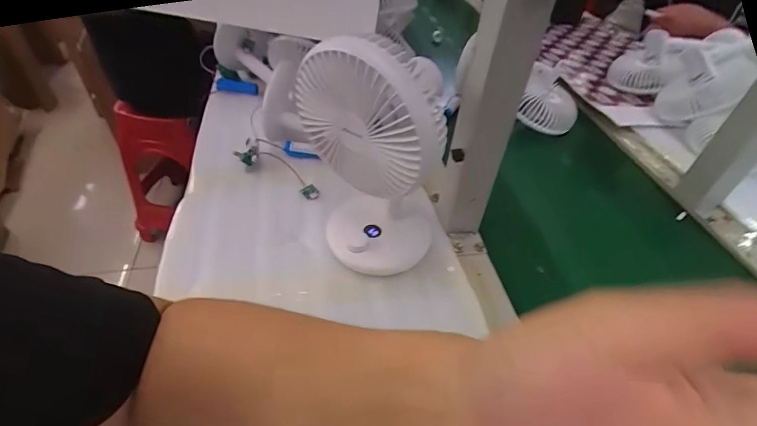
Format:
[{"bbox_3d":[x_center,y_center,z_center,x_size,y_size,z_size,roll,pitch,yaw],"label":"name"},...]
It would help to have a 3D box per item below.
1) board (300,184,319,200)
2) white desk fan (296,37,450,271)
[{"bbox_3d":[-0.084,-0.025,0.496,0.019,0.007,0.024,-24,52,-25],"label":"board"},{"bbox_3d":[-0.005,-0.045,0.364,0.119,0.220,0.096,16,46,11],"label":"white desk fan"}]

